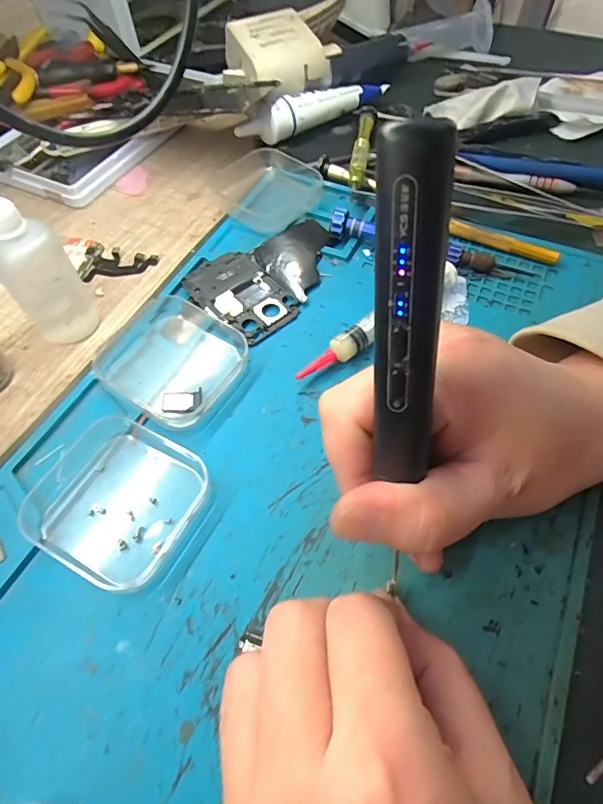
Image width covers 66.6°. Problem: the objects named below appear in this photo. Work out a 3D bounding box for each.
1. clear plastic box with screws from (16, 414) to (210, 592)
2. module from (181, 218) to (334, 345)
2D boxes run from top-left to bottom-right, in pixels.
[{"bbox_3d":[-0.083,0.040,0.202,0.070,0.014,0.065,23,61,15],"label":"clear plastic box with screws"},{"bbox_3d":[-0.018,-0.081,0.283,0.067,0.009,0.099,34,64,21],"label":"module"}]

